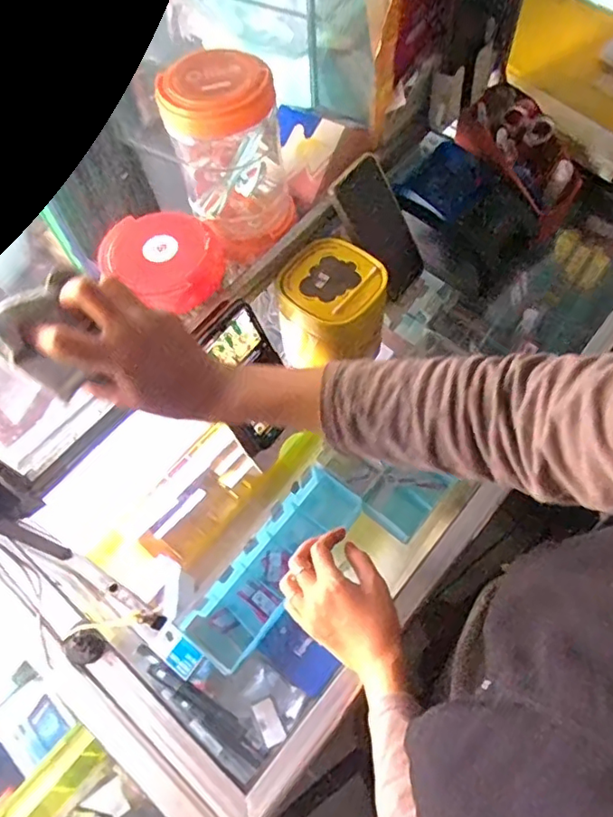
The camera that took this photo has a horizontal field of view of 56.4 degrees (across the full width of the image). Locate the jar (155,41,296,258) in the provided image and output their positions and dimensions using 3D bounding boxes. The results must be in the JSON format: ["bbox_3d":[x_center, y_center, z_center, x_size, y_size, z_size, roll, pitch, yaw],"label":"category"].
[{"bbox_3d":[-0.073,-0.254,0.581,0.112,0.170,0.099,-21,63,-8],"label":"jar"}]

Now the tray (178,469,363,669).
[{"bbox_3d":[-0.038,0.204,0.736,0.087,0.052,0.269,35,69,19],"label":"tray"}]

